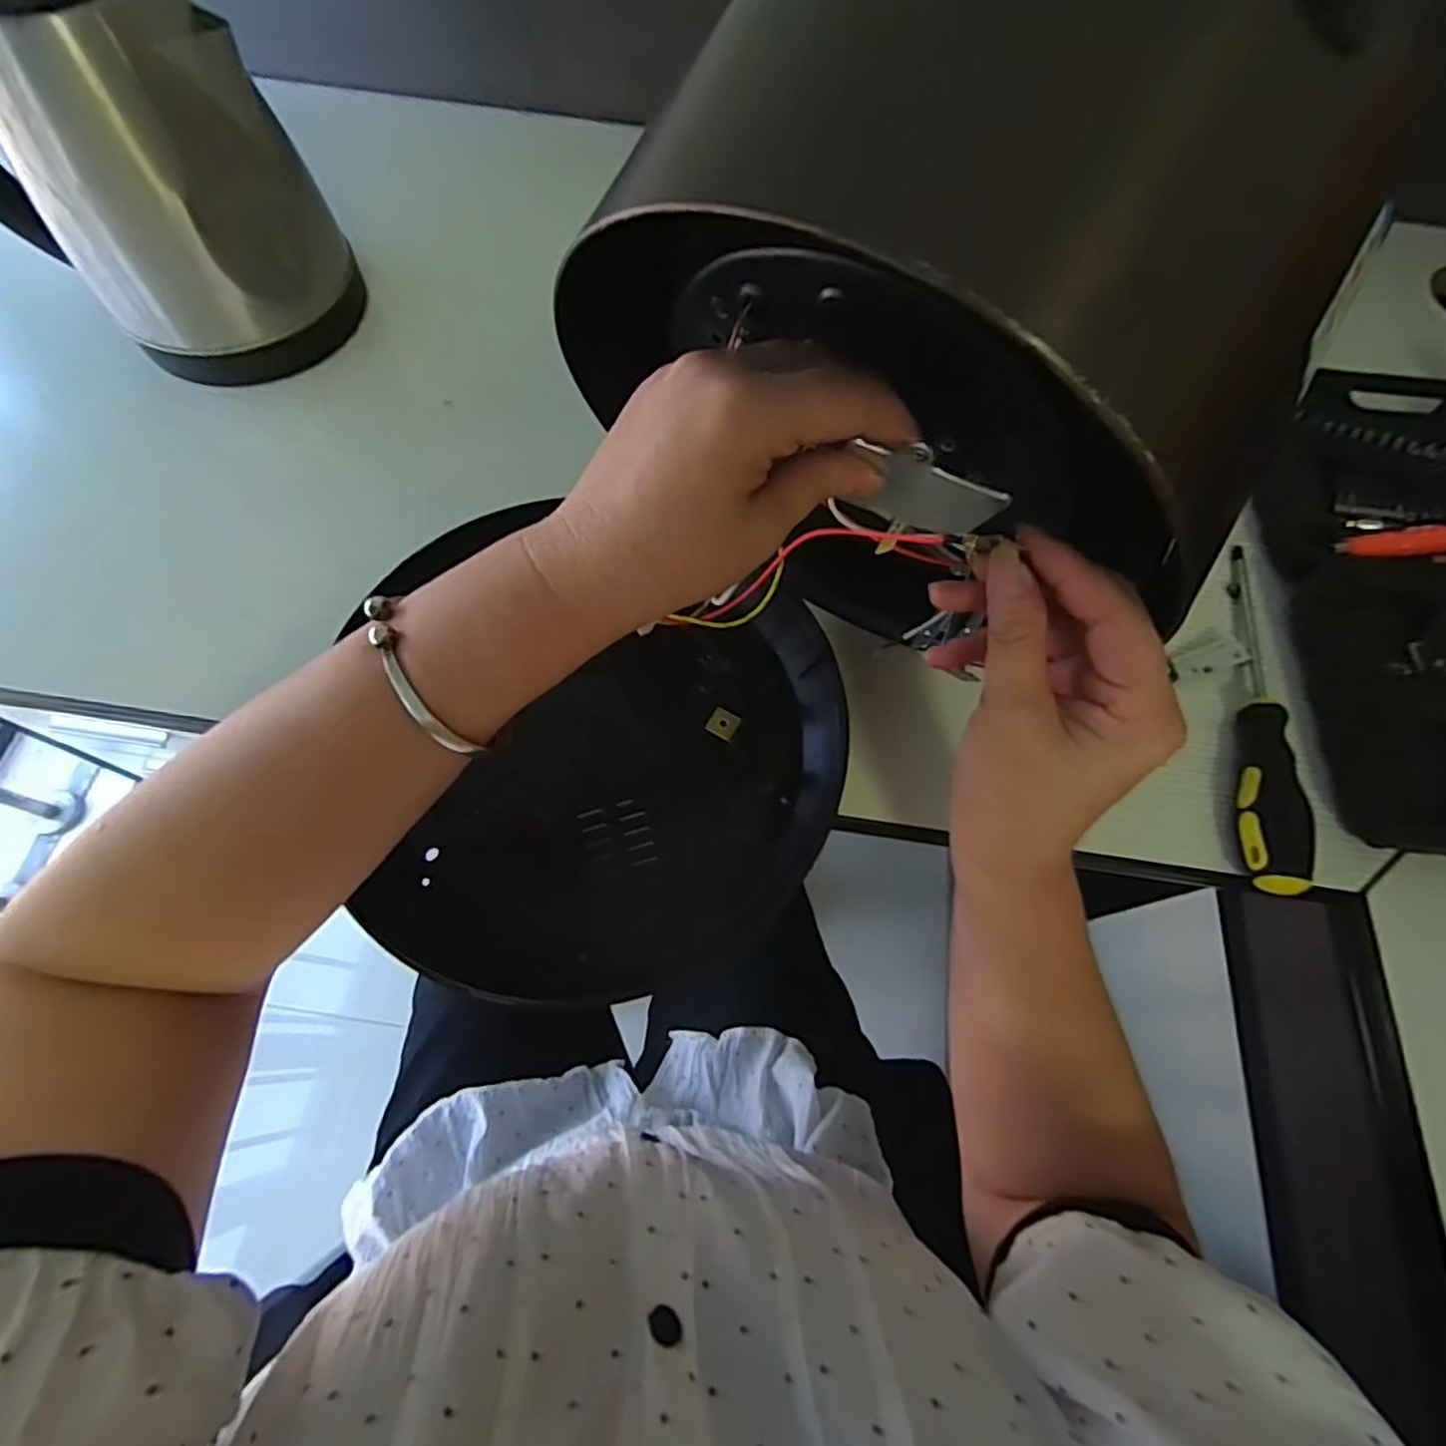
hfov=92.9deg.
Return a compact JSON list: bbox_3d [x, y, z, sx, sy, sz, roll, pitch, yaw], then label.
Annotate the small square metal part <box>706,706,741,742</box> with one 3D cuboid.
[{"bbox_3d":[0.000,0.000,0.369,0.015,0.004,0.015,28,68,9],"label":"small square metal part"}]

